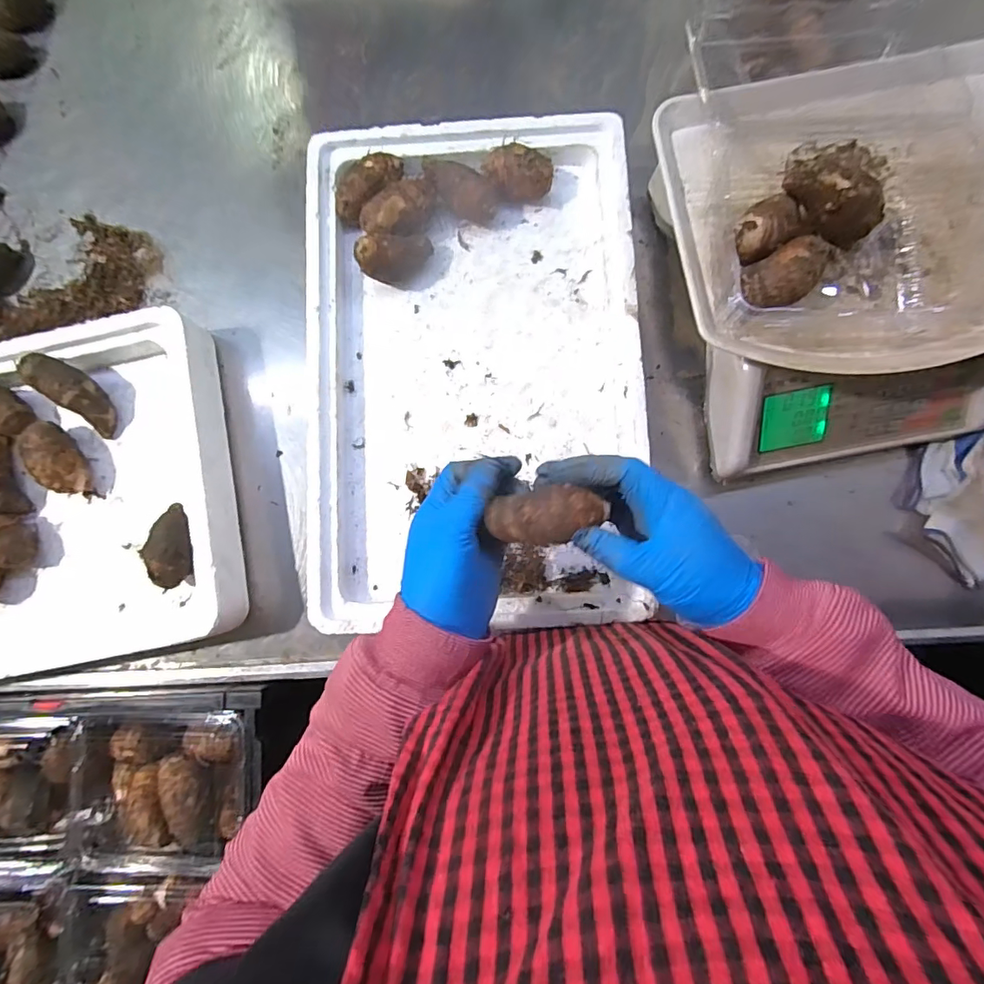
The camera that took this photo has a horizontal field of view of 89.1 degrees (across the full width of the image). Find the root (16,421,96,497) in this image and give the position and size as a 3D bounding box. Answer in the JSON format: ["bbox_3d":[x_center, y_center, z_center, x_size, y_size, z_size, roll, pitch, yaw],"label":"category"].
[{"bbox_3d":[-0.399,-0.030,0.463,0.034,0.047,0.065,-42,82,-3],"label":"root"}]

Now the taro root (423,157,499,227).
[{"bbox_3d":[-0.029,-0.284,0.475,0.034,0.039,0.077,-42,82,-3],"label":"taro root"}]

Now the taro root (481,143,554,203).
[{"bbox_3d":[0.024,-0.299,0.476,0.066,0.044,0.046,1,82,4],"label":"taro root"}]

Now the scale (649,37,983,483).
[{"bbox_3d":[0.294,-0.177,0.405,0.300,0.162,0.272,-10,81,2],"label":"scale"}]

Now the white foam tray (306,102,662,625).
[{"bbox_3d":[-0.015,-0.116,0.458,0.300,0.050,0.469,-2,82,3],"label":"white foam tray"}]

